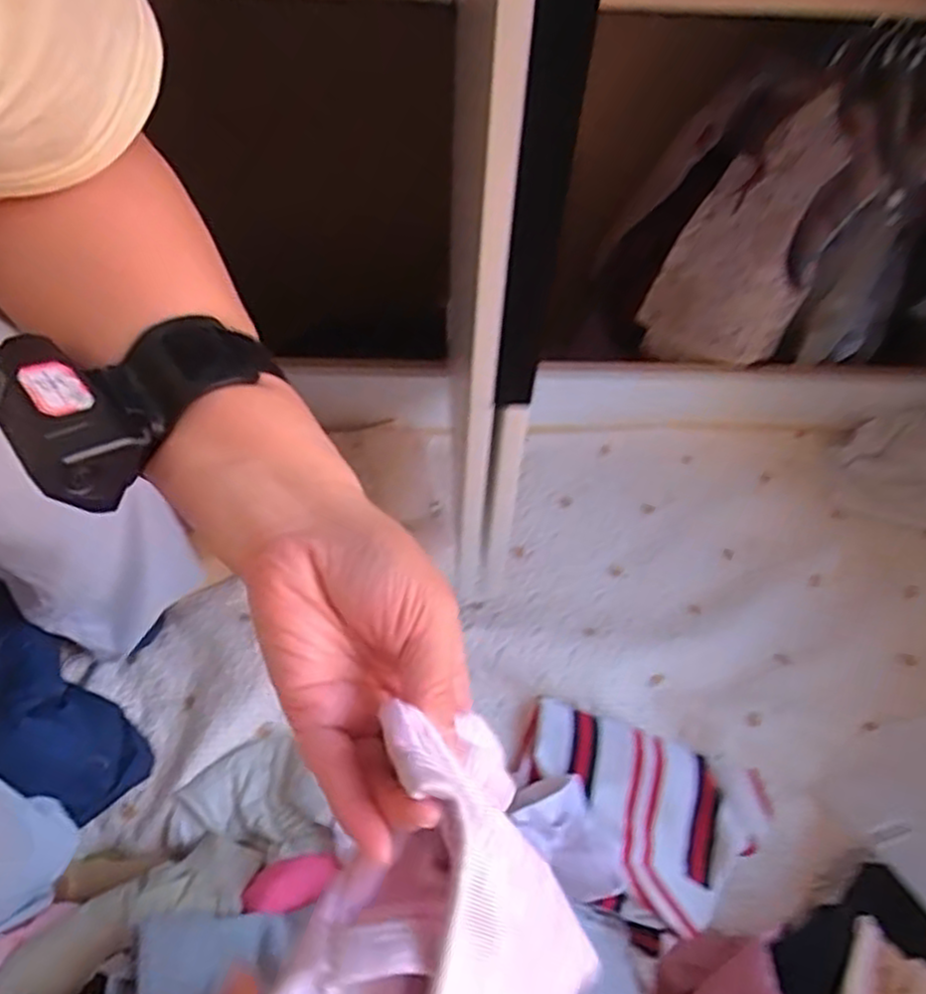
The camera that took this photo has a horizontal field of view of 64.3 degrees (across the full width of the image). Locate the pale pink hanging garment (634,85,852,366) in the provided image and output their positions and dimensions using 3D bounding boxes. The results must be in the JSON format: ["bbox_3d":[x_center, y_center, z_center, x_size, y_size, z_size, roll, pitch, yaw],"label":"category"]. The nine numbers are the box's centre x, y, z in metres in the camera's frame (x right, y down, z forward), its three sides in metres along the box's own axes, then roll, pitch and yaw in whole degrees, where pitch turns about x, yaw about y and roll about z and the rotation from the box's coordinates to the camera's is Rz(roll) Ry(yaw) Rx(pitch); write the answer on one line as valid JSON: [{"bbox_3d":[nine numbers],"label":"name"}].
[{"bbox_3d":[0.374,-0.334,0.982,0.056,0.364,0.200,-8,57,-31],"label":"pale pink hanging garment"}]

